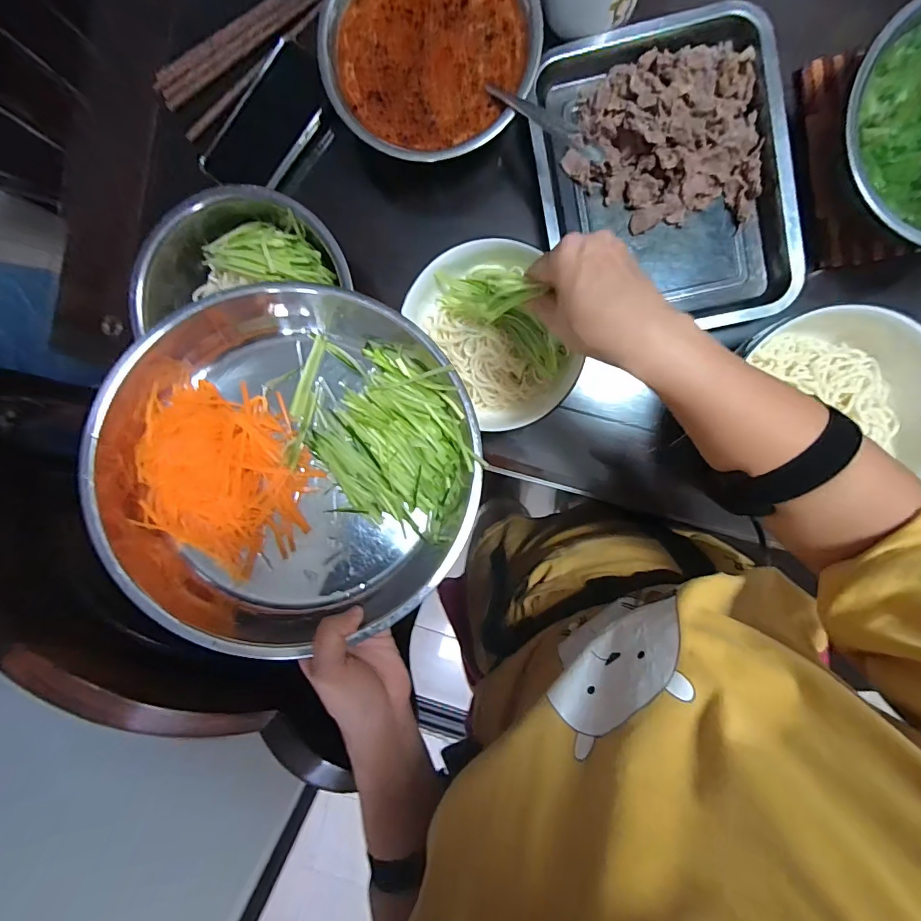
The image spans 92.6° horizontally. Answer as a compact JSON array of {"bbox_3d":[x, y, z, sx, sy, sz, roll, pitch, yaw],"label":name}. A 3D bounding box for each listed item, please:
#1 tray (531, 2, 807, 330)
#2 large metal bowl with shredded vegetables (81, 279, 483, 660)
[{"bbox_3d":[0.204,-0.287,0.454,0.241,0.054,0.306,-10,96,4],"label":"tray"},{"bbox_3d":[-0.134,0.001,0.366,0.296,0.085,0.296,1,83,-12],"label":"large metal bowl with shredded vegetables"}]

